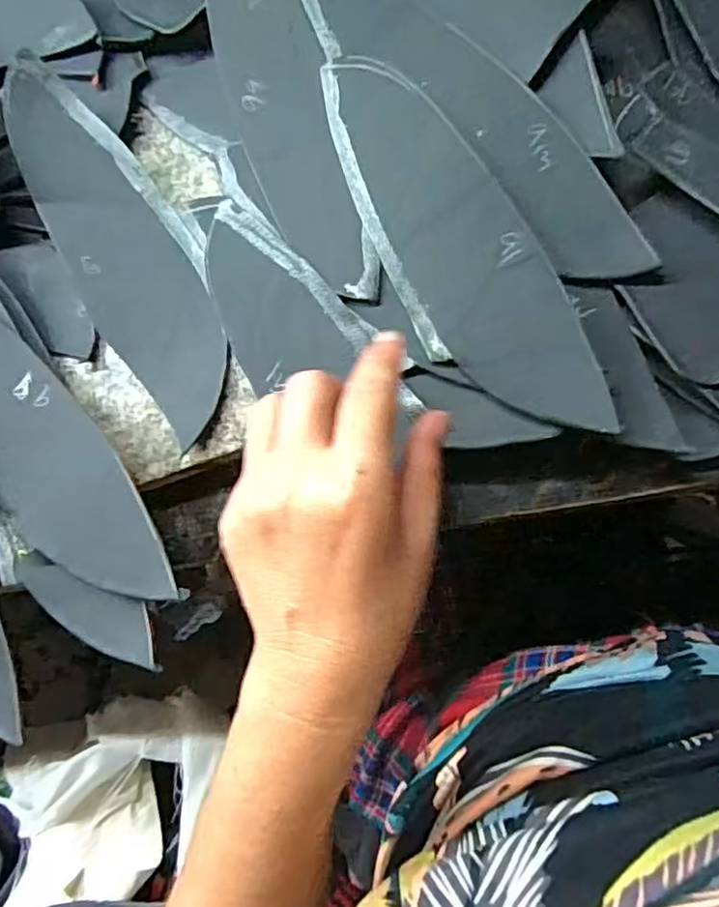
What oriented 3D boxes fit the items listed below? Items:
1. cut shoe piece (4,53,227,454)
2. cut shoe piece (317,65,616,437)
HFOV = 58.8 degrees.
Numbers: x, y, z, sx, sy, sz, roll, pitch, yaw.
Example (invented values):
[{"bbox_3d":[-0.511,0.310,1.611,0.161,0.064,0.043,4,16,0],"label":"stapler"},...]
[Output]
[{"bbox_3d":[-0.126,-0.110,0.344,0.066,0.030,0.212,-26,78,4],"label":"cut shoe piece"},{"bbox_3d":[0.046,-0.103,0.312,0.065,0.016,0.214,-26,82,4],"label":"cut shoe piece"}]

